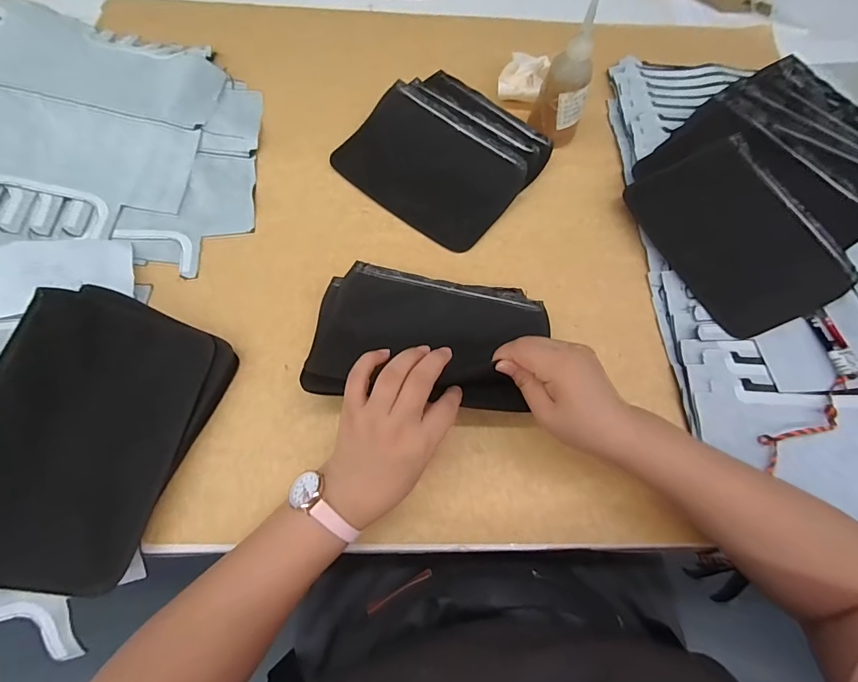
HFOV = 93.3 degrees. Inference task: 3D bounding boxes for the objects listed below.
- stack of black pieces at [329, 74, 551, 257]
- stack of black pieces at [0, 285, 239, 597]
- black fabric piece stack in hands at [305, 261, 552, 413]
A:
[{"bbox_3d":[0.026,-0.251,0.529,0.220,0.041,0.223,38,70,13],"label":"stack of black pieces"},{"bbox_3d":[-0.278,0.074,0.332,0.149,0.022,0.227,29,62,-30],"label":"stack of black pieces"},{"bbox_3d":[0.002,-0.007,0.397,0.227,0.032,0.142,7,66,0],"label":"black fabric piece stack in hands"}]

